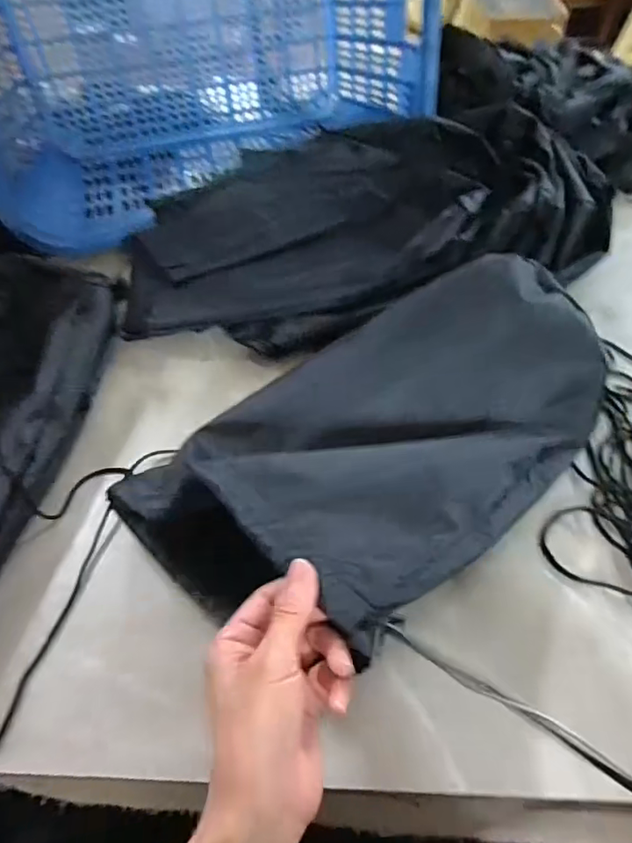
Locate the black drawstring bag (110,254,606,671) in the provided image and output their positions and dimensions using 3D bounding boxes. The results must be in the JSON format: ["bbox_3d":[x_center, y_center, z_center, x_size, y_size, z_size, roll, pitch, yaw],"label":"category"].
[{"bbox_3d":[0.063,-0.003,0.435,0.369,0.091,0.225,-39,58,-25],"label":"black drawstring bag"}]

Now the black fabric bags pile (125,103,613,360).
[{"bbox_3d":[0.048,-0.249,0.649,0.563,0.098,0.338,-13,51,-6],"label":"black fabric bags pile"}]

